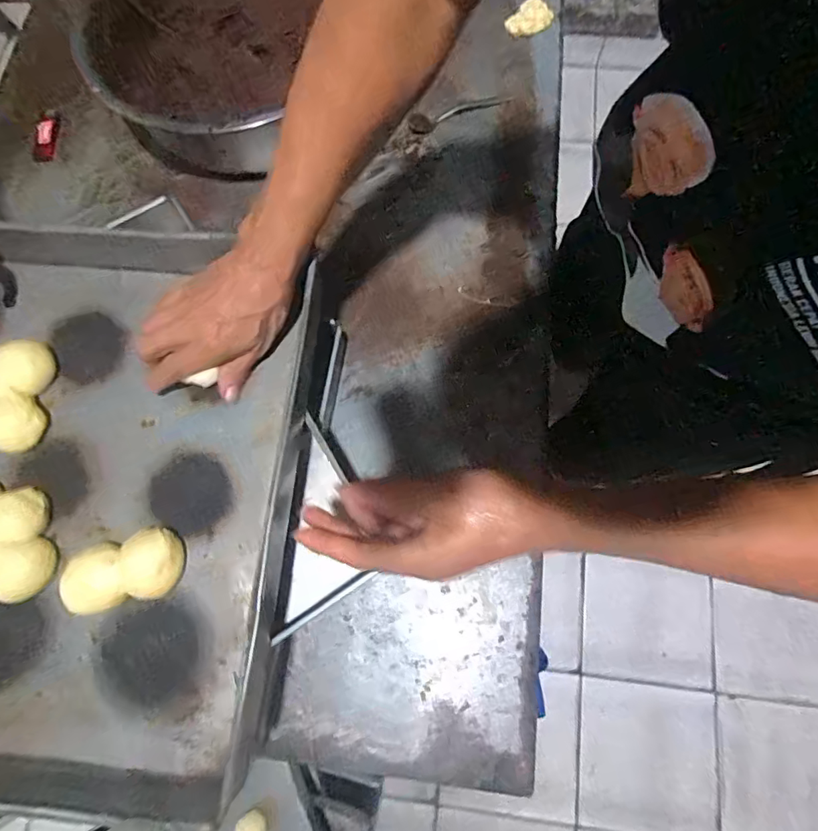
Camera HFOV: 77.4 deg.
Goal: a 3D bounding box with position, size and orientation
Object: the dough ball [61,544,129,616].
[{"bbox_3d":[-0.257,0.133,0.417,0.046,0.026,0.052,-17,75,-3],"label":"dough ball"}]

